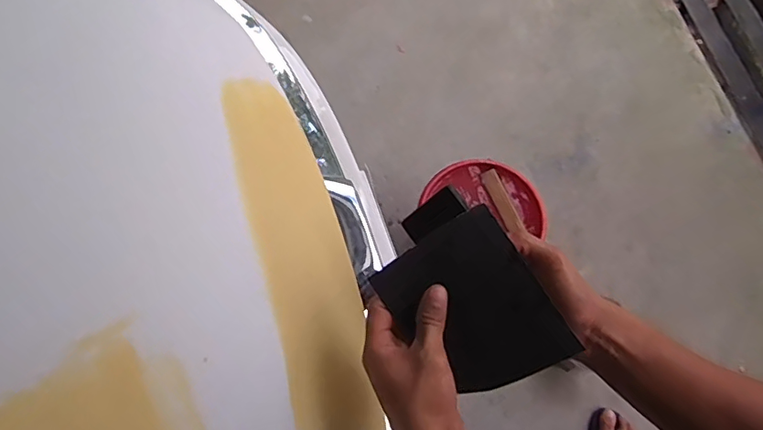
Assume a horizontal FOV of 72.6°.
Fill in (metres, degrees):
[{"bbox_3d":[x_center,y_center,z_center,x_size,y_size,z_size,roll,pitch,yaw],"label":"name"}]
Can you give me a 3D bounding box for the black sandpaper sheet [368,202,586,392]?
[{"bbox_3d":[0.071,0.080,0.433,0.138,0.129,0.009,55,33,0],"label":"black sandpaper sheet"}]

